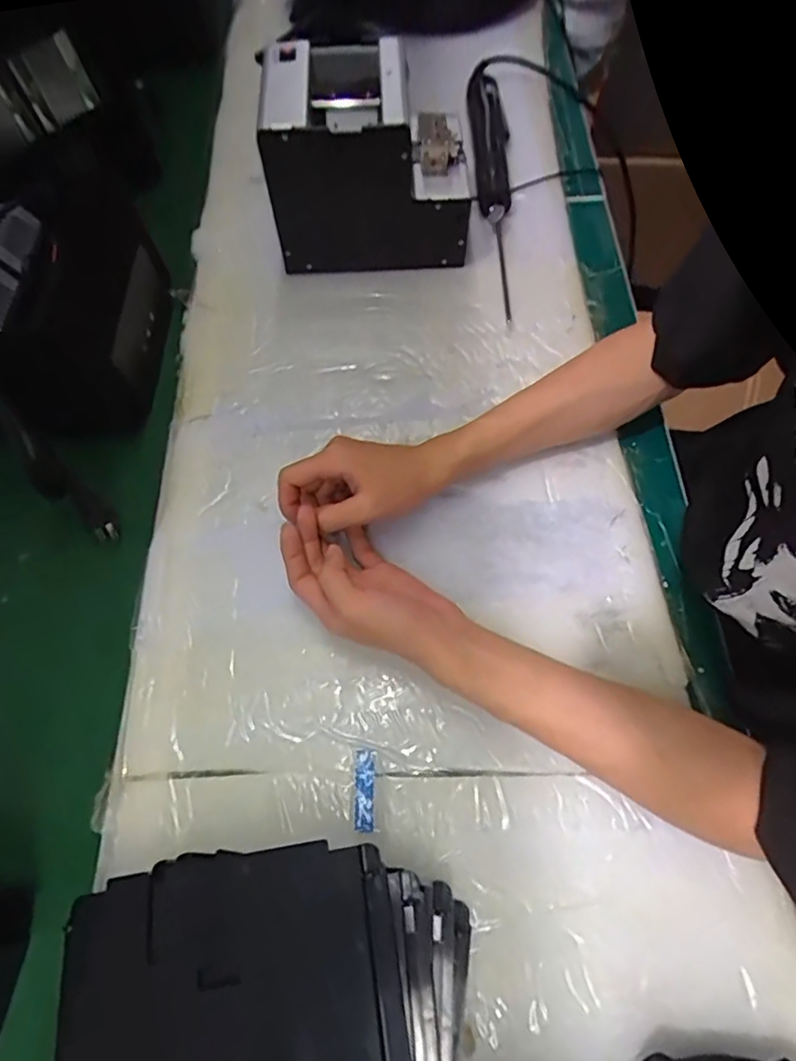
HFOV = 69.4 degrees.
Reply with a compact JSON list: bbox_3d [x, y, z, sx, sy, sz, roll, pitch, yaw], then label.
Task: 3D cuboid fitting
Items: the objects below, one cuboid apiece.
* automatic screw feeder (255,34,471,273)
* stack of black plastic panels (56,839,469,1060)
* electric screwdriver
[{"bbox_3d":[-0.026,-0.340,0.538,0.175,0.141,0.131,-4,65,-1],"label":"automatic screw feeder"},{"bbox_3d":[-0.072,0.253,0.316,0.211,0.049,0.136,-3,64,1],"label":"stack of black plastic panels"},{"bbox_3d":[0.099,-0.385,0.612,0.039,0.039,0.360,-2,64,1],"label":"electric screwdriver"}]

